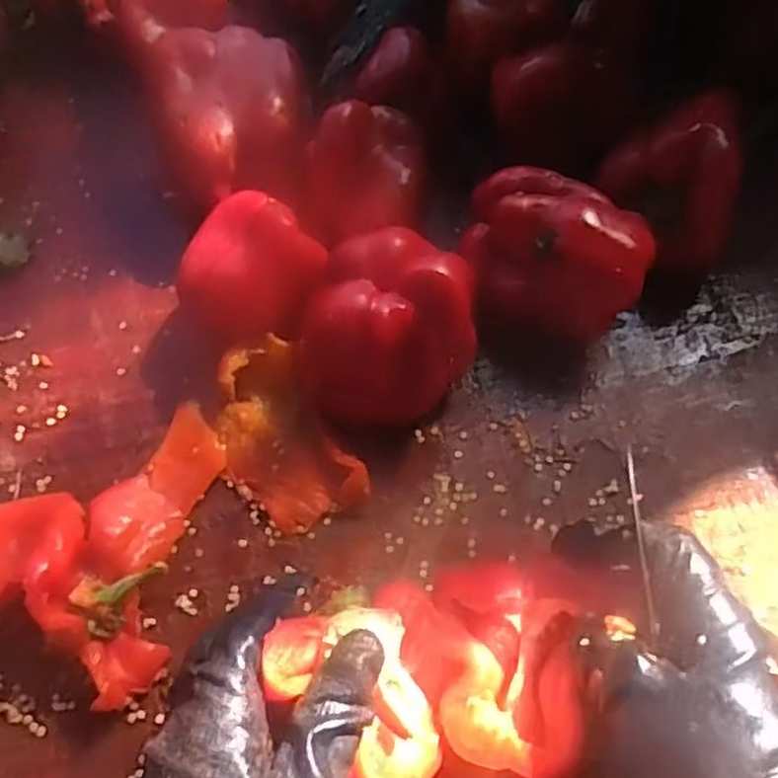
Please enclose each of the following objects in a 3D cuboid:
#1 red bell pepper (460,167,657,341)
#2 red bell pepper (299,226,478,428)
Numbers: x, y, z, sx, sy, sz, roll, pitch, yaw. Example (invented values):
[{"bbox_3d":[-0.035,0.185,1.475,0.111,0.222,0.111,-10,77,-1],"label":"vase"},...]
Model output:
[{"bbox_3d":[0.092,-0.072,0.421,0.105,0.069,0.078,21,64,13],"label":"red bell pepper"},{"bbox_3d":[-0.003,-0.028,0.392,0.088,0.082,0.085,-1,61,2],"label":"red bell pepper"}]

